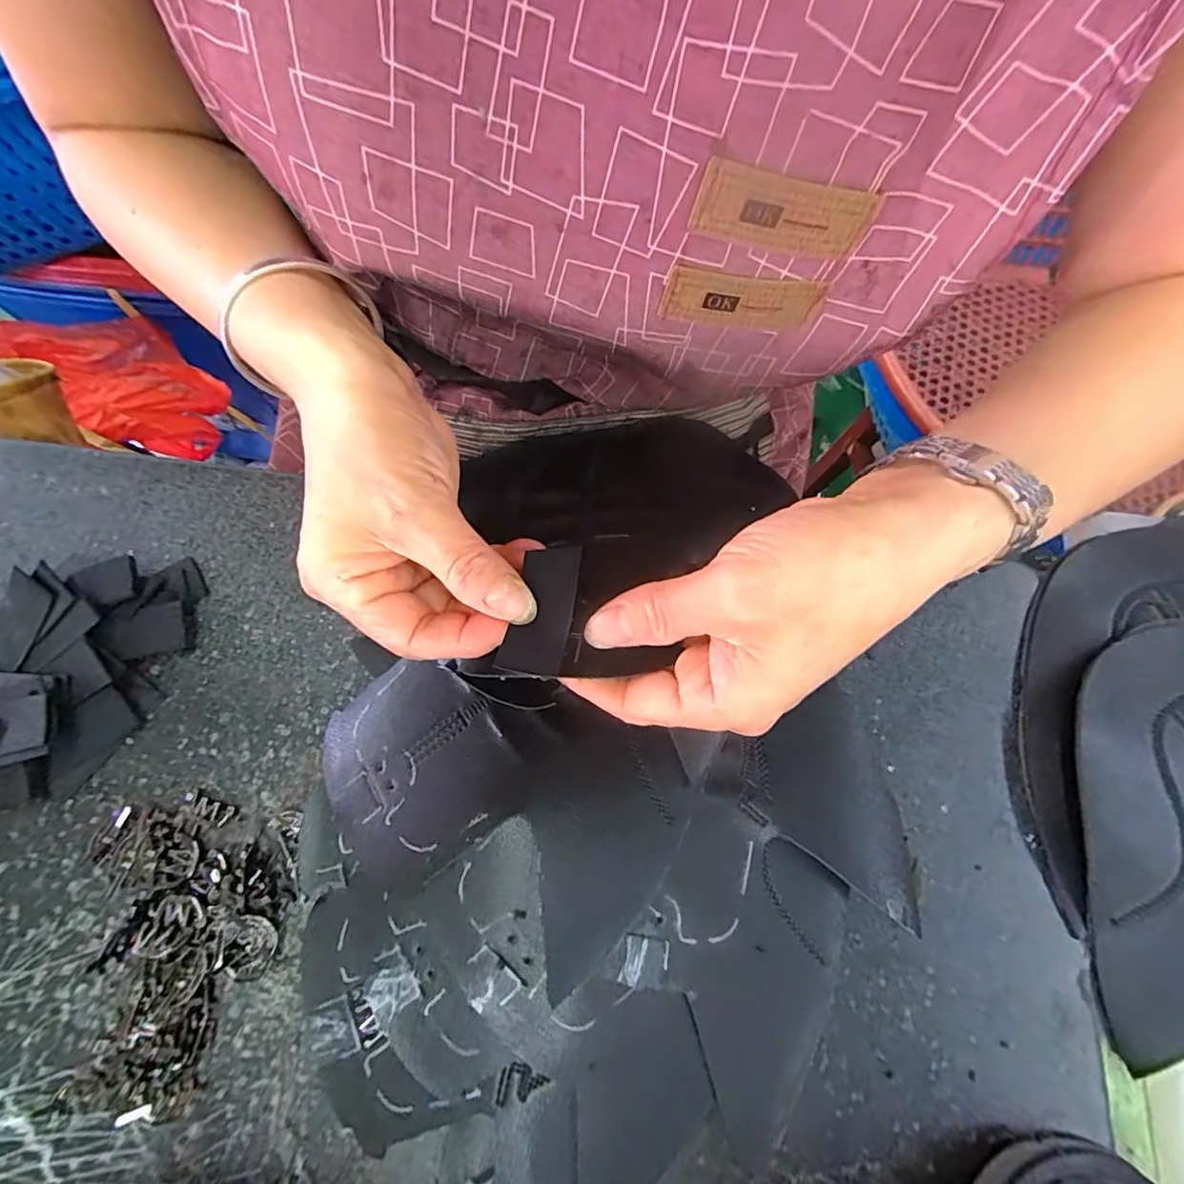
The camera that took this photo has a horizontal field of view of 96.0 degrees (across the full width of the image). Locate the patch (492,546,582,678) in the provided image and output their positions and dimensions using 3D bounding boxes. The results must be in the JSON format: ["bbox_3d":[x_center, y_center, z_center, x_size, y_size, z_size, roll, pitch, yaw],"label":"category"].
[{"bbox_3d":[-0.017,0.005,0.183,0.020,0.004,0.048,12,65,4],"label":"patch"}]

